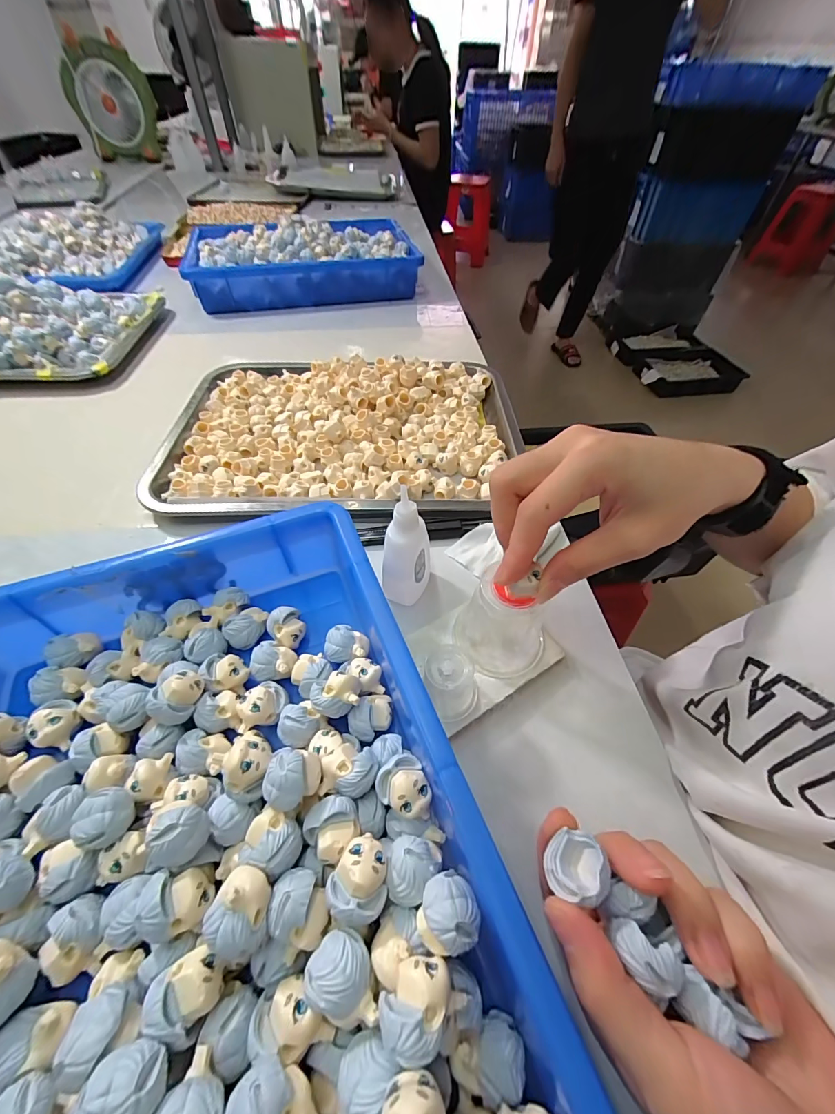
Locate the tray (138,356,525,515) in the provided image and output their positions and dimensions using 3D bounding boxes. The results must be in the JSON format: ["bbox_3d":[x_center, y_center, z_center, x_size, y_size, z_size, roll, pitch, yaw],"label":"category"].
[{"bbox_3d":[-0.076,-0.140,0.420,0.351,0.038,0.251,0,51,-2],"label":"tray"}]

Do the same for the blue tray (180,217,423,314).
[{"bbox_3d":[-0.198,-0.523,0.706,0.367,0.077,0.230,-9,52,-9],"label":"blue tray"}]

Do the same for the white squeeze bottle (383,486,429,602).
[{"bbox_3d":[-0.007,-0.006,0.269,0.031,0.081,0.030,4,51,2],"label":"white squeeze bottle"}]

